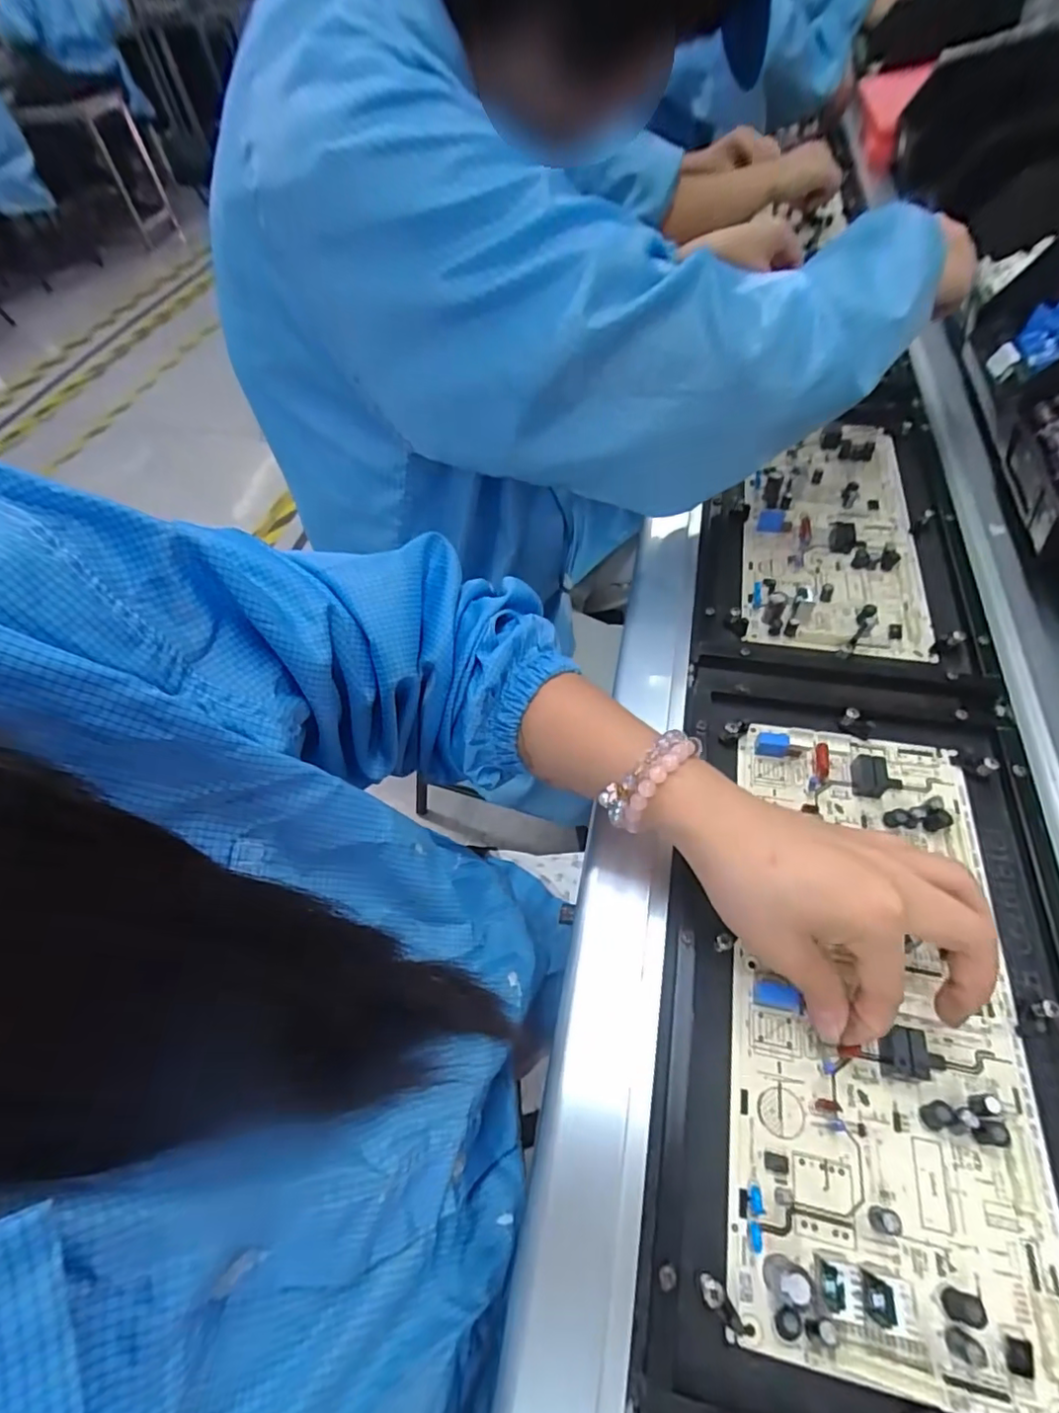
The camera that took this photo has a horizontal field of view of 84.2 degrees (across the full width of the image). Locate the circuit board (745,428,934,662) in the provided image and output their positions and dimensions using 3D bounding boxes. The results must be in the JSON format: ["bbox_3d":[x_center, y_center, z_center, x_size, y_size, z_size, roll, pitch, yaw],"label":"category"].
[{"bbox_3d":[0.246,-0.154,0.483,0.129,0.022,0.277,9,56,10],"label":"circuit board"}]

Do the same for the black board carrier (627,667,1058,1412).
[{"bbox_3d":[0.171,0.128,0.292,0.199,0.018,0.350,8,56,10],"label":"black board carrier"}]

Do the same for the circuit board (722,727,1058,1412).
[{"bbox_3d":[0.169,0.133,0.285,0.125,0.024,0.282,9,57,10],"label":"circuit board"}]

